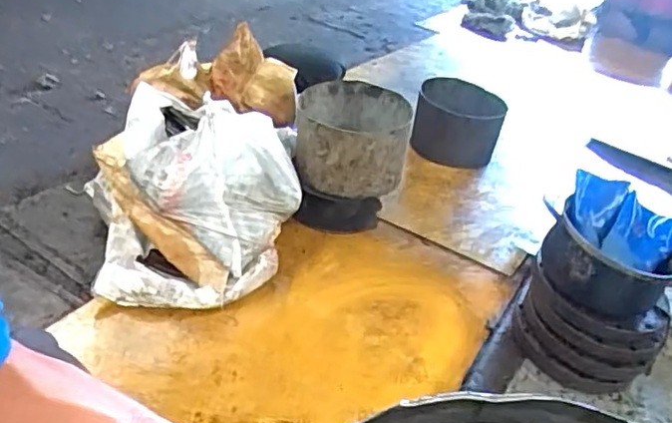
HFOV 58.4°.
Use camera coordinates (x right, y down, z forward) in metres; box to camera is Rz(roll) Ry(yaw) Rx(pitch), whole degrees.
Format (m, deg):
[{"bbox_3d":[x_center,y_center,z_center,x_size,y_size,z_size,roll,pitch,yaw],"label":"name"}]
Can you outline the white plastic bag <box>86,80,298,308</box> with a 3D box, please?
[{"bbox_3d":[-0.304,-0.029,1.317,0.442,0.315,0.444,5,34,-8],"label":"white plastic bag"}]

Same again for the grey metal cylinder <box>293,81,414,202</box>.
[{"bbox_3d":[0.036,-0.174,1.498,0.270,0.195,0.262,8,33,-4],"label":"grey metal cylinder"}]

